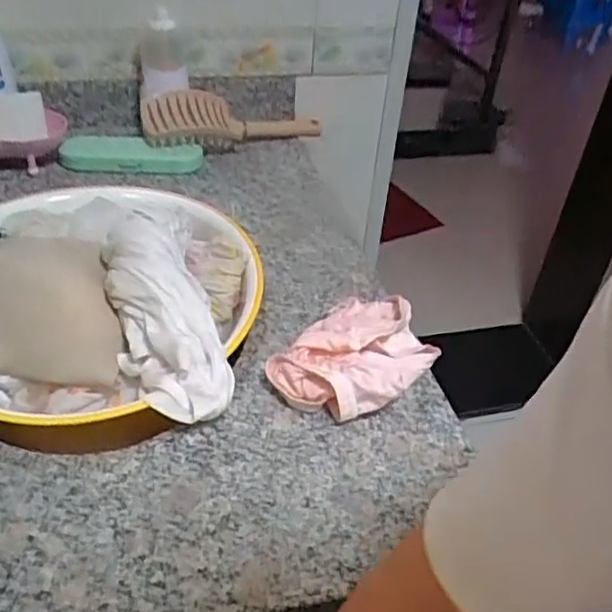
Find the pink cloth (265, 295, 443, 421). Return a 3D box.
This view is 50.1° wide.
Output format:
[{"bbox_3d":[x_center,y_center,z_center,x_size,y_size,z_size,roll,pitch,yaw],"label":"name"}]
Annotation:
[{"bbox_3d":[0.047,0.036,0.555,0.106,0.033,0.147,24,43,21],"label":"pink cloth"}]

